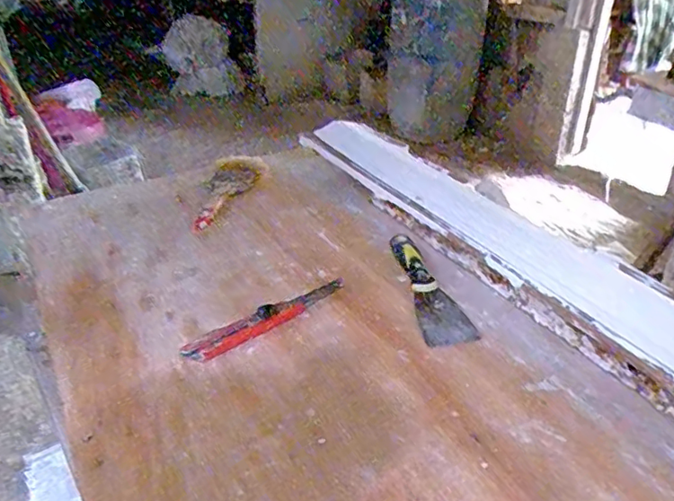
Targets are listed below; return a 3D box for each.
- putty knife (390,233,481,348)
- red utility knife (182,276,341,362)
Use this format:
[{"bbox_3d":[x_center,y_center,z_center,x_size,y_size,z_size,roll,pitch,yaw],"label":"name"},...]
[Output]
[{"bbox_3d":[0.104,0.038,0.645,0.054,0.028,0.171,-7,33,-10],"label":"putty knife"},{"bbox_3d":[-0.072,0.071,0.608,0.196,0.008,0.033,-25,39,-33],"label":"red utility knife"}]

